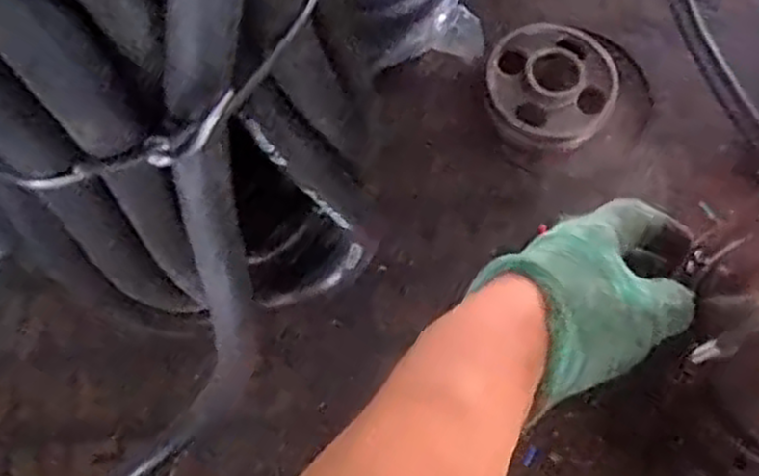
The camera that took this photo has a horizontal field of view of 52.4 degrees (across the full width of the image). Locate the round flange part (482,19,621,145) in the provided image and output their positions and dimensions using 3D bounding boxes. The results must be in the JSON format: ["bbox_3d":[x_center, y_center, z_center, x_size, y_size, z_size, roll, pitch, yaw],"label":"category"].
[{"bbox_3d":[0.117,-0.105,0.528,0.086,0.028,0.083,0,69,-1],"label":"round flange part"}]

